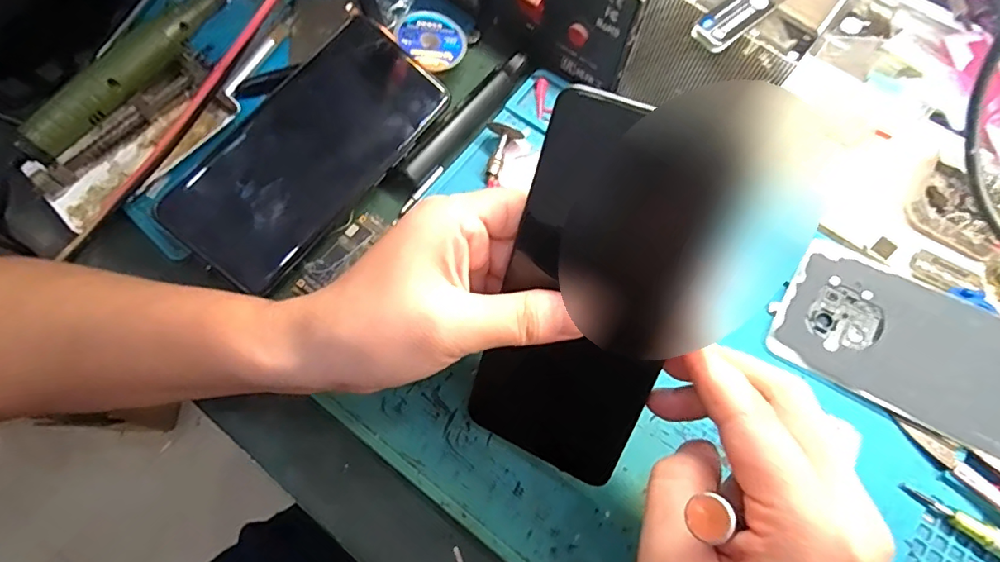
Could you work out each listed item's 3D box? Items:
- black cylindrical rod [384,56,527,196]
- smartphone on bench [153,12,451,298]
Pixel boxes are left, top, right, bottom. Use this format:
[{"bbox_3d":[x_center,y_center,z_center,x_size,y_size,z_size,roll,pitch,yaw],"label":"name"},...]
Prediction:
[{"bbox_3d":[-0.025,-0.099,0.323,0.016,0.008,0.125,35,72,12],"label":"black cylindrical rod"},{"bbox_3d":[-0.106,-0.076,0.300,0.075,0.006,0.167,40,78,-7],"label":"smartphone on bench"}]

